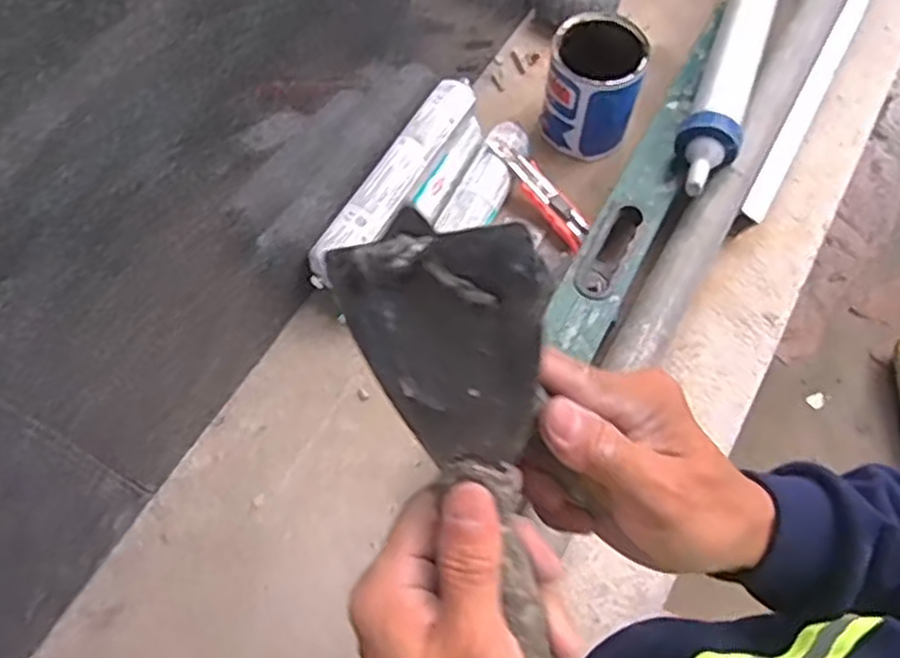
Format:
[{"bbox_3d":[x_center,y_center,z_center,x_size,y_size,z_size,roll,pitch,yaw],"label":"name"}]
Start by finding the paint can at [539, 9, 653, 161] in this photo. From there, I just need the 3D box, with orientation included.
[{"bbox_3d":[0.157,-0.264,0.827,0.093,0.122,0.102,0,65,0],"label":"paint can"}]

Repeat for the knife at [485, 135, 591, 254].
[{"bbox_3d":[0.099,-0.156,0.808,0.038,0.015,0.154,-37,83,-16],"label":"knife"}]

